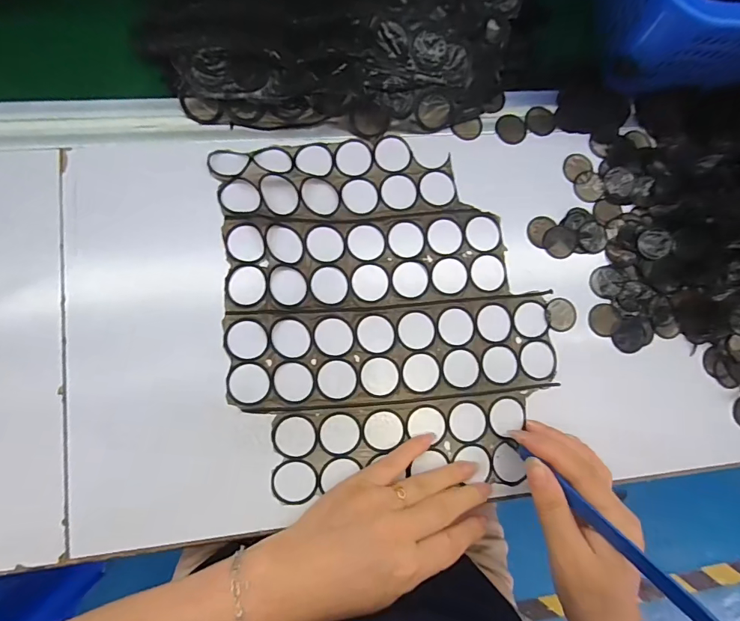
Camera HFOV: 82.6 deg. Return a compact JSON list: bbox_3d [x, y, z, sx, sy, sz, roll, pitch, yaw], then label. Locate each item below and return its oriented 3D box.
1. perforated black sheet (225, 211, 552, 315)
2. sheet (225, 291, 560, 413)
[{"bbox_3d":[0.008,-0.040,0.340,0.239,0.005,0.077,-3,83,-7],"label":"perforated black sheet"},{"bbox_3d":[0.021,0.034,0.333,0.258,0.004,0.077,-4,83,-7],"label":"sheet"}]

